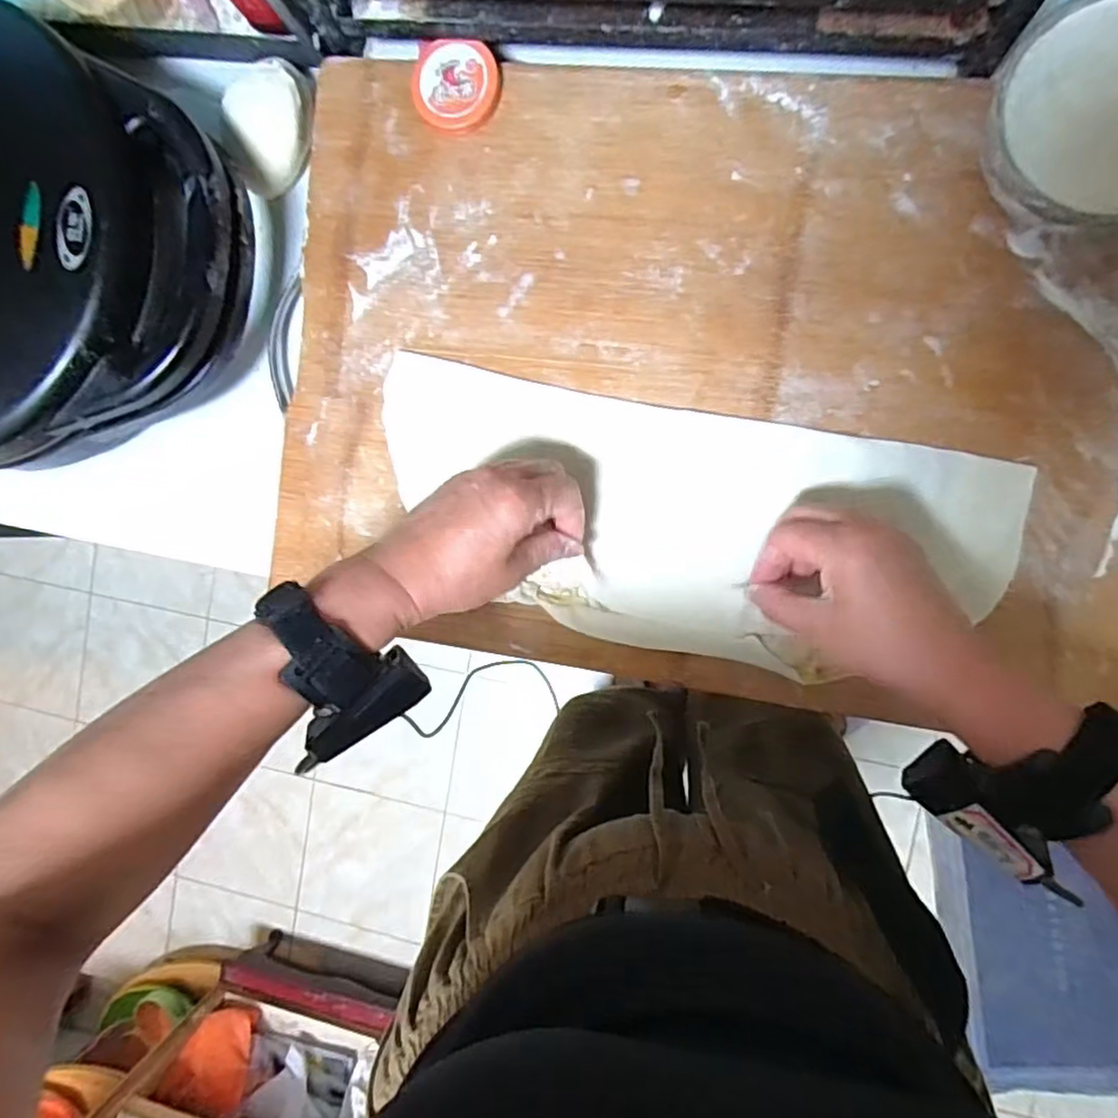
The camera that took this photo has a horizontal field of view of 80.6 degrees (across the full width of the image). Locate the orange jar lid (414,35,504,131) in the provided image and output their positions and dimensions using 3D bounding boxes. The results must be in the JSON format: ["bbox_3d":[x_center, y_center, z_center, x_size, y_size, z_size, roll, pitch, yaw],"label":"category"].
[{"bbox_3d":[-0.068,-0.315,0.439,0.058,0.015,0.050,13,95,8],"label":"orange jar lid"}]

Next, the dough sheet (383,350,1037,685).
[{"bbox_3d":[0.076,-0.020,0.435,0.406,0.011,0.158,12,94,9],"label":"dough sheet"}]

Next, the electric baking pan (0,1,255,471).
[{"bbox_3d":[-0.402,-0.215,0.465,0.374,0.098,0.287,16,96,8],"label":"electric baking pan"}]

